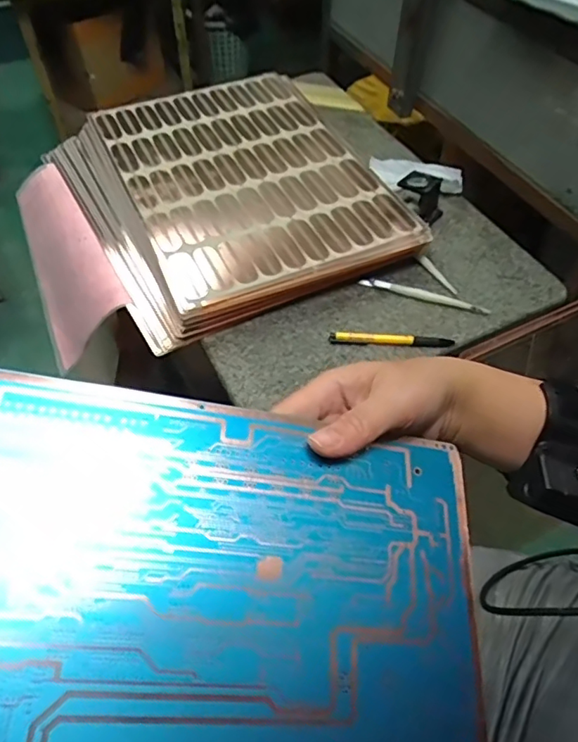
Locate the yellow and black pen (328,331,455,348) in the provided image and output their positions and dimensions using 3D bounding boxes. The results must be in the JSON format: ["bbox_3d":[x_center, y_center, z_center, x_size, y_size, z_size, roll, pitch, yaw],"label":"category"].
[{"bbox_3d":[0.111,-0.034,0.590,0.132,0.010,0.011,3,53,3],"label":"yellow and black pen"}]

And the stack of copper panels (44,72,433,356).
[{"bbox_3d":[-0.090,-0.244,0.728,0.390,0.051,0.447,-18,55,-13],"label":"stack of copper panels"}]

